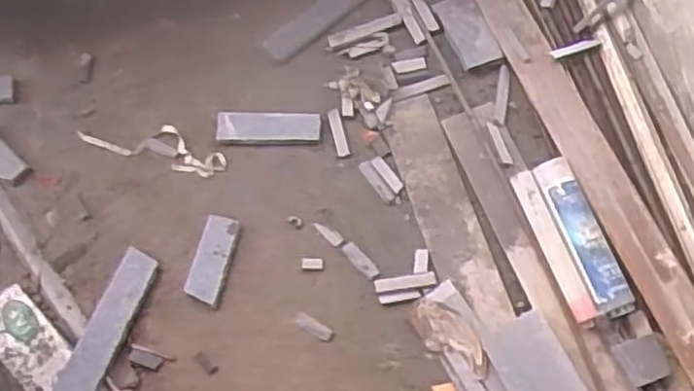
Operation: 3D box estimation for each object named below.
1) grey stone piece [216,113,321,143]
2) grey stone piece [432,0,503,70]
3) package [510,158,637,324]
[{"bbox_3d":[-0.127,-0.110,1.181,0.165,0.010,0.051,2,74,3],"label":"grey stone piece"},{"bbox_3d":[0.205,-0.283,1.234,0.071,0.012,0.143,-21,74,-4],"label":"grey stone piece"},{"bbox_3d":[0.340,0.069,1.106,0.088,0.044,0.252,-20,74,-4],"label":"package"}]

